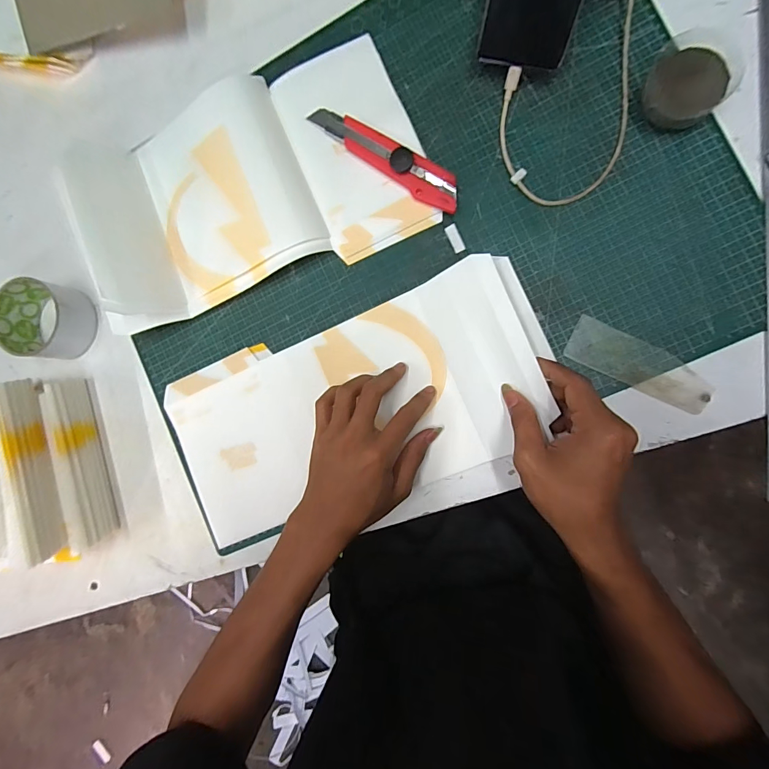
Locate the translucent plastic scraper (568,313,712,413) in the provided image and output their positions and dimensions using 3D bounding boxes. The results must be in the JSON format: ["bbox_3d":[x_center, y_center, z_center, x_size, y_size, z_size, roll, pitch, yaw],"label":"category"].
[{"bbox_3d":[0.225,-0.017,0.333,0.123,0.004,0.040,28,94,9],"label":"translucent plastic scraper"}]

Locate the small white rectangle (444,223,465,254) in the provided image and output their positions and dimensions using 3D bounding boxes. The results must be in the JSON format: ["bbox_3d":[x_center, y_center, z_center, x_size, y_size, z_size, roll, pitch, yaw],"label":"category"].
[{"bbox_3d":[0.068,-0.140,0.364,0.011,0.004,0.029,-24,85,9],"label":"small white rectangle"}]

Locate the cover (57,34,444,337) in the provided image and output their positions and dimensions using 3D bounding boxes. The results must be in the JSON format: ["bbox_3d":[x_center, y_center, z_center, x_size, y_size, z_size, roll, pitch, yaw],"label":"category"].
[{"bbox_3d":[-0.140,-0.199,0.361,0.335,0.069,0.211,-17,87,9],"label":"cover"}]

